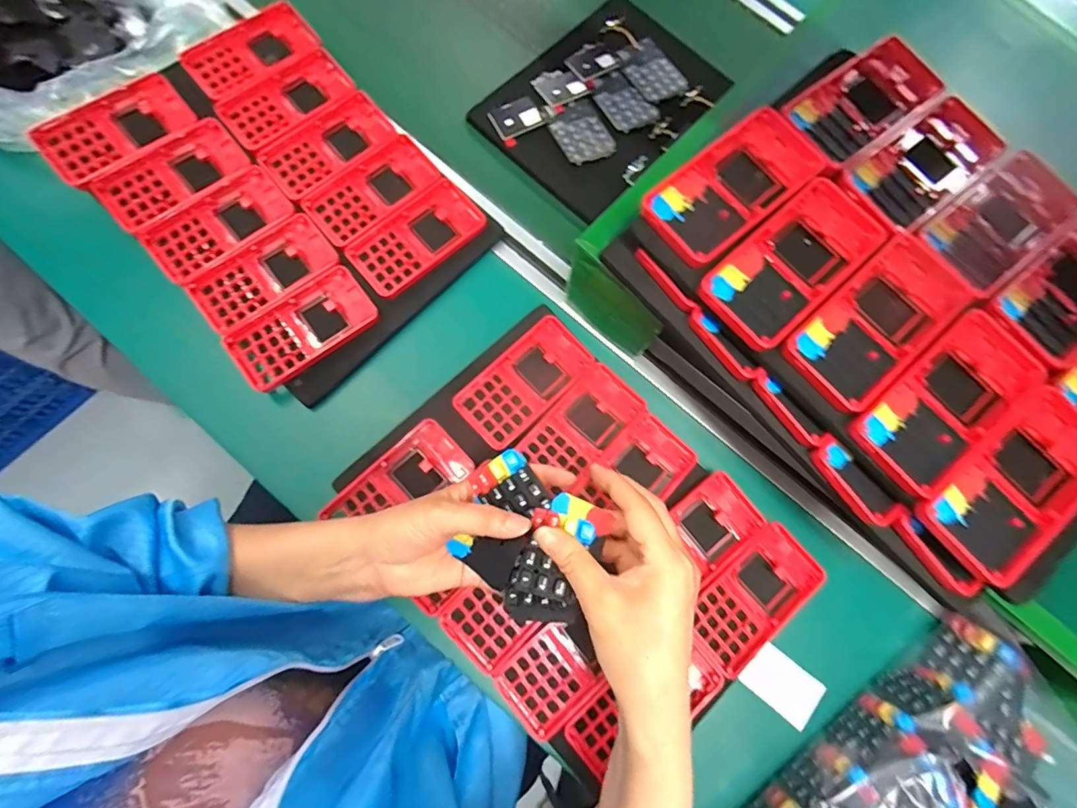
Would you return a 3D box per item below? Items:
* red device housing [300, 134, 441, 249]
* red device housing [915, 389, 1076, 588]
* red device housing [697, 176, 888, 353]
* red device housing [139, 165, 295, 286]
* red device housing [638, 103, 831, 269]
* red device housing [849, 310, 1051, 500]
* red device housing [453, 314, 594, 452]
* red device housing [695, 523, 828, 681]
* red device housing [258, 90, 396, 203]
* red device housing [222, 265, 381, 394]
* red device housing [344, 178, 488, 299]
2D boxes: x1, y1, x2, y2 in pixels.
[{"bbox_3d":[-0.154,-0.198,0.444,0.119,0.009,0.062,-40,83,-12],"label":"red device housing"},{"bbox_3d":[0.298,0.048,0.299,0.129,0.020,0.063,-38,82,-12],"label":"red device housing"},{"bbox_3d":[0.171,-0.096,0.324,0.129,0.017,0.062,-41,83,-12],"label":"red device housing"},{"bbox_3d":[-0.285,-0.158,0.429,0.122,0.014,0.060,-37,82,-12],"label":"red device housing"},{"bbox_3d":[0.137,-0.152,0.334,0.129,0.017,0.063,-38,82,-12],"label":"red device housing"},{"bbox_3d":[0.262,-0.005,0.304,0.130,0.013,0.062,-39,82,-12],"label":"red device housing"},{"bbox_3d":[-0.011,-0.021,0.420,0.121,0.008,0.061,-43,83,-12],"label":"red device housing"},{"bbox_3d":[0.175,0.157,0.396,0.119,0.018,0.066,-41,83,-12],"label":"red device housing"},{"bbox_3d":[-0.196,-0.243,0.457,0.122,0.018,0.064,-41,83,-12],"label":"red device housing"},{"bbox_3d":[-0.203,-0.066,0.414,0.119,0.018,0.061,-37,82,-12],"label":"red device housing"},{"bbox_3d":[-0.110,-0.153,0.439,0.122,0.011,0.064,-40,83,-12],"label":"red device housing"}]

